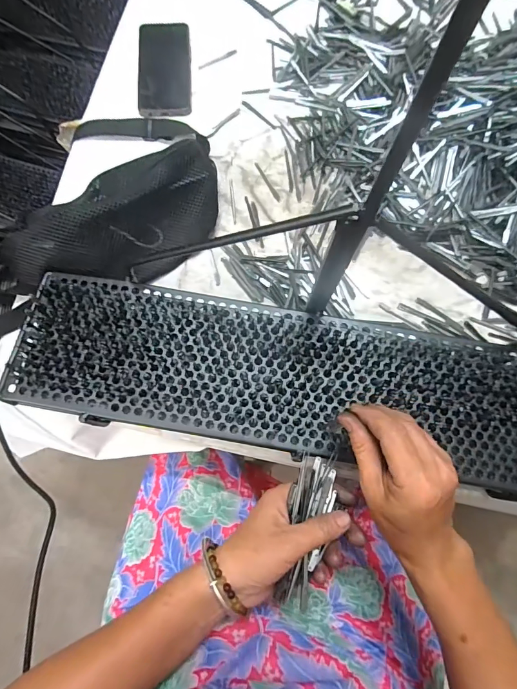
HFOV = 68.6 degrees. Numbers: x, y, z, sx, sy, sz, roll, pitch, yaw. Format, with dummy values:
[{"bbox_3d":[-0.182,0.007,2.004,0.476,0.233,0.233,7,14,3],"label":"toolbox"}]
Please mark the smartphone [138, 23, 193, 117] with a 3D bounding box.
[{"bbox_3d":[-0.135,-0.400,0.550,0.073,0.014,0.171,-4,75,-2],"label":"smartphone"}]

